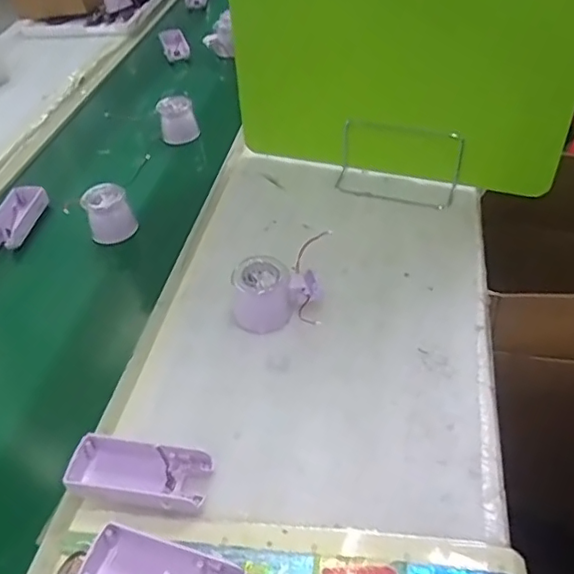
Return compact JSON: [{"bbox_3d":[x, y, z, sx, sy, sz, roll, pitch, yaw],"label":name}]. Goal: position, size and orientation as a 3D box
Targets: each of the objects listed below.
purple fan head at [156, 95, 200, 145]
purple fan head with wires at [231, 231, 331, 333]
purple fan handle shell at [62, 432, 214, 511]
[{"bbox_3d":[-0.170,-0.257,0.910,0.060,0.057,0.060,-12,42,-6],"label":"purple fan head"},{"bbox_3d":[-0.007,-0.008,0.604,0.087,0.052,0.113,6,43,11],"label":"purple fan head with wires"},{"bbox_3d":[-0.116,0.147,0.462,0.106,0.022,0.049,5,43,10],"label":"purple fan handle shell"}]

